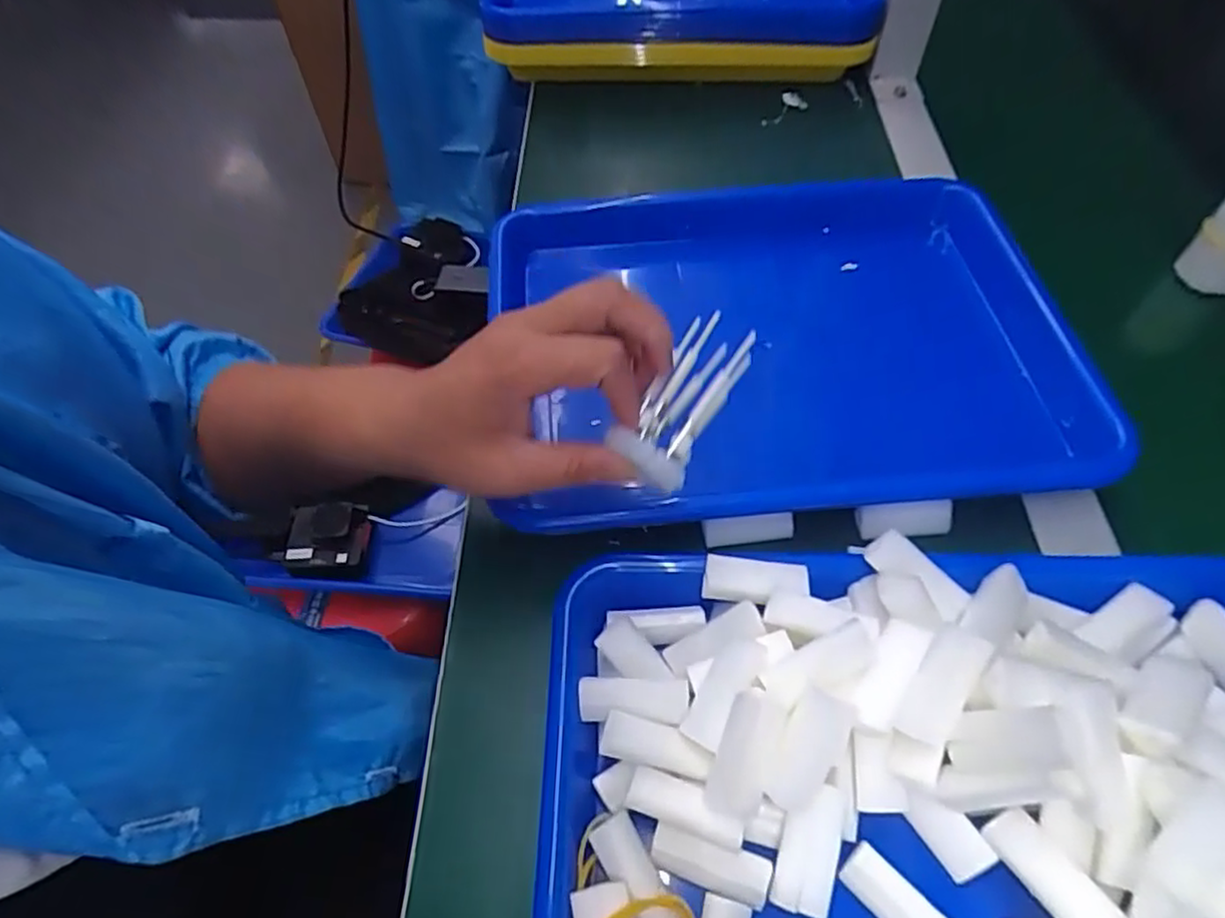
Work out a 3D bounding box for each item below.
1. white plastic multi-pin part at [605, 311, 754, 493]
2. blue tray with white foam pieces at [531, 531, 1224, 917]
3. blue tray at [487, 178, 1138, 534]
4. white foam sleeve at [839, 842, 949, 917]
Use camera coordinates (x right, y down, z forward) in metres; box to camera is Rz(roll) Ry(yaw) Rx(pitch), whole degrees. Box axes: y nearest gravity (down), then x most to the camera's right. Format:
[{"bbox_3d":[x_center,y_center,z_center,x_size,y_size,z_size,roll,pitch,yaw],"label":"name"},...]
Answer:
[{"bbox_3d":[0.031,-0.025,0.296,0.030,0.034,0.074,26,67,18],"label":"white plastic multi-pin part"},{"bbox_3d":[0.134,0.145,0.246,0.326,0.057,0.248,1,56,3],"label":"blue tray with white foam pieces"},{"bbox_3d":[0.096,-0.069,0.416,0.333,0.044,0.243,-5,56,-1],"label":"blue tray"},{"bbox_3d":[0.109,0.169,0.260,0.015,0.014,0.047,-40,63,-22],"label":"white foam sleeve"}]

